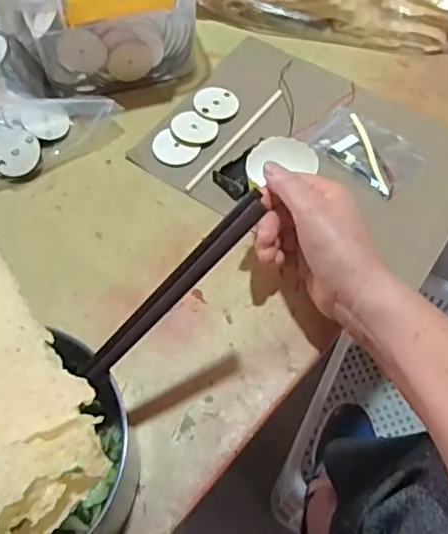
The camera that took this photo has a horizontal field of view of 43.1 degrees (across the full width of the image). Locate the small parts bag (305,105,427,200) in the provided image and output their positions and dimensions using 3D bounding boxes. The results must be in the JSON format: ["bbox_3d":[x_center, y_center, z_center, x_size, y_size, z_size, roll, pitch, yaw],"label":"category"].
[{"bbox_3d":[0.131,-0.110,0.525,0.098,0.006,0.067,40,68,18],"label":"small parts bag"}]

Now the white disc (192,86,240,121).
[{"bbox_3d":[-0.007,-0.161,0.553,0.043,0.004,0.042,1,61,-1],"label":"white disc"}]

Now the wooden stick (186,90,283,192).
[{"bbox_3d":[0.012,-0.122,0.536,0.009,0.006,0.148,33,65,15],"label":"wooden stick"}]

